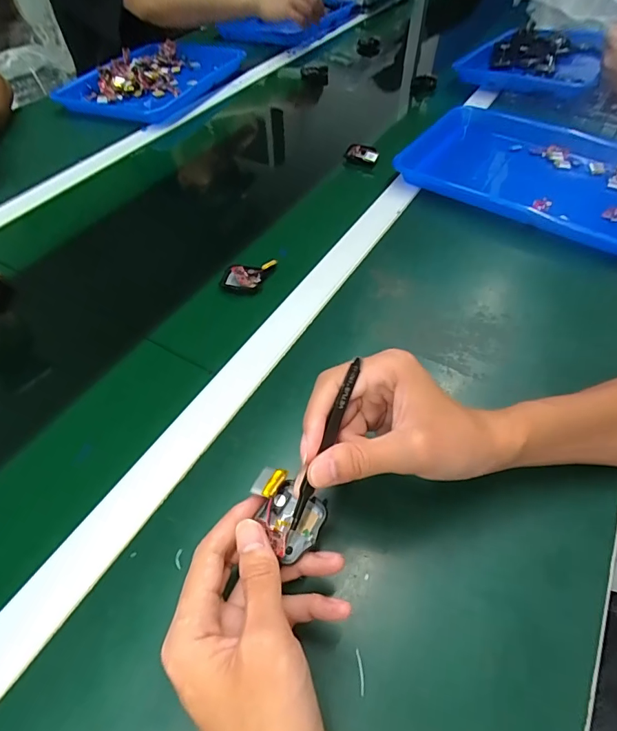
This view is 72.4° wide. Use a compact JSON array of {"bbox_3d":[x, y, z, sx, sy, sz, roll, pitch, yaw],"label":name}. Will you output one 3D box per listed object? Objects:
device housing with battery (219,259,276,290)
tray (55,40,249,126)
[{"bbox_3d":[-0.066,-0.100,0.470,0.062,0.012,0.037,-6,52,-3],"label":"device housing with battery"},{"bbox_3d":[-0.300,-0.576,0.844,0.237,0.040,0.346,19,55,16],"label":"tray"}]

